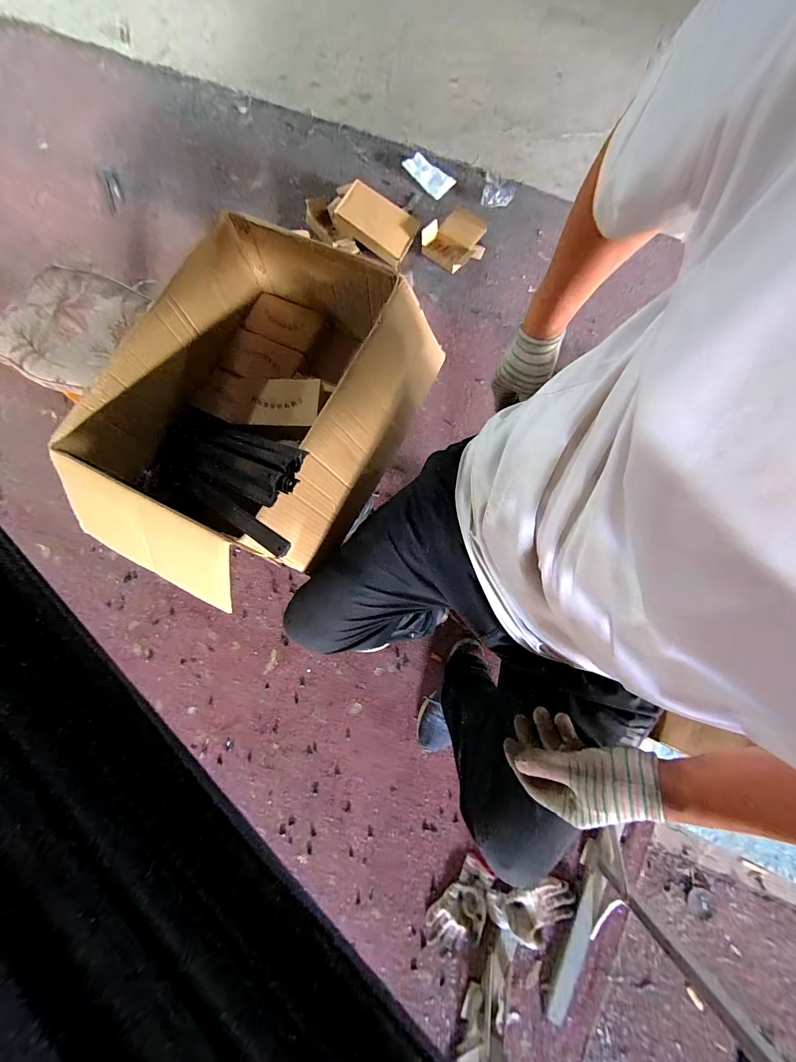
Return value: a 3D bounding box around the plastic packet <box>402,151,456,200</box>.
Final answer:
[{"bbox_3d":[0.120,-1.350,1.363,0.096,0.015,0.226,-37,77,-7],"label":"plastic packet"}]

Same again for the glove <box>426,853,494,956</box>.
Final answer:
[{"bbox_3d":[0.149,0.863,0.824,0.102,0.026,0.186,40,80,11],"label":"glove"}]

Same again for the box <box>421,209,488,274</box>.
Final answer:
[{"bbox_3d":[0.209,-1.036,1.269,0.198,0.049,0.213,35,79,10],"label":"box"}]

